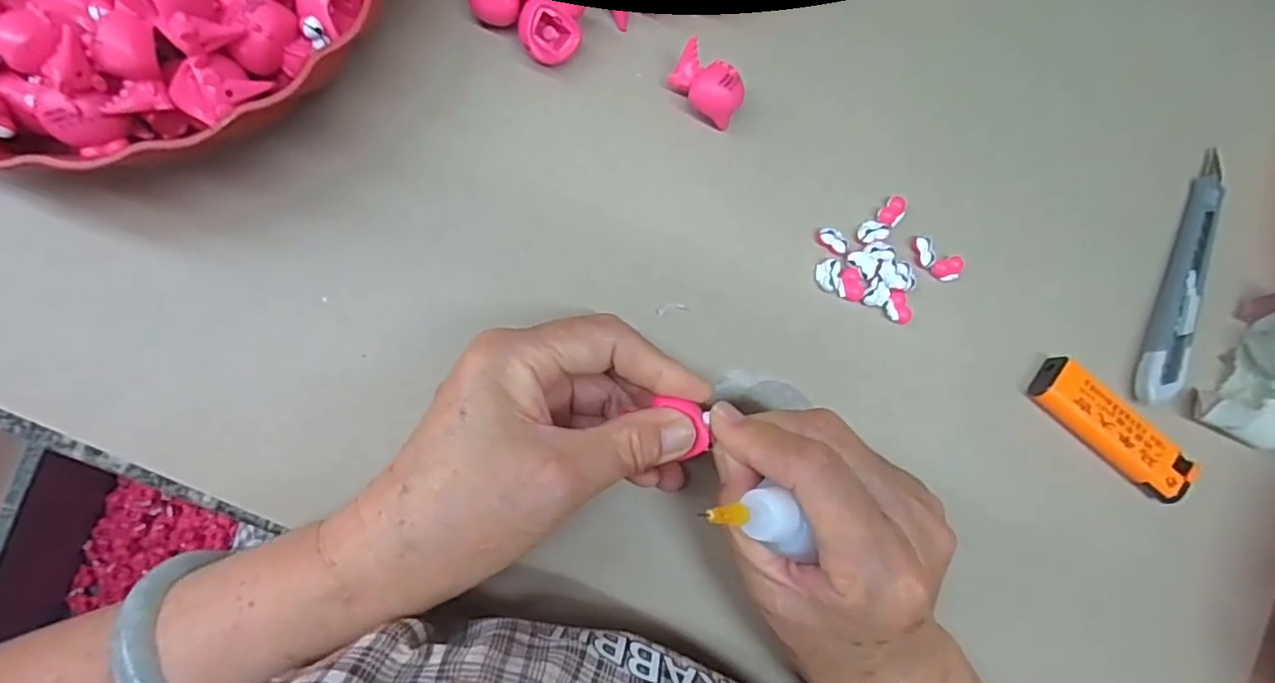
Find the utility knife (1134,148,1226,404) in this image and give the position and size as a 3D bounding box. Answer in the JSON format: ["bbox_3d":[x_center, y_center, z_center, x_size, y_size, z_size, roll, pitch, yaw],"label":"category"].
[{"bbox_3d":[0.266,-0.032,0.294,0.017,0.018,0.134,27,82,-5],"label":"utility knife"}]

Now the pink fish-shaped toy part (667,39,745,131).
[{"bbox_3d":[0.030,-0.110,0.266,0.033,0.022,0.022,36,81,-4],"label":"pink fish-shaped toy part"}]

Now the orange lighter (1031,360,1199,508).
[{"bbox_3d":[0.216,0.041,0.278,0.079,0.016,0.025,40,81,-3],"label":"orange lighter"}]

